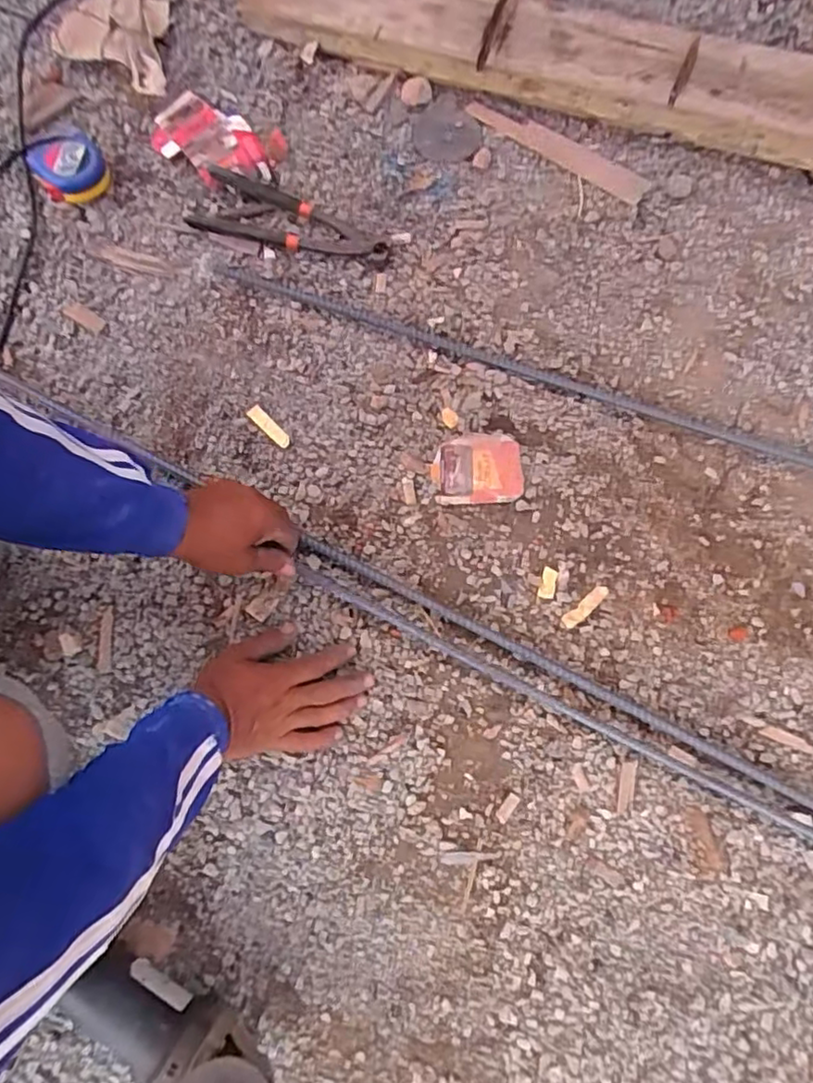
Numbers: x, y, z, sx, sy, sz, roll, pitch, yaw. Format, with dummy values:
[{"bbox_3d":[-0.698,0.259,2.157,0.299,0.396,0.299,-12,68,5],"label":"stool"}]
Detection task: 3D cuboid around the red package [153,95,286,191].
[{"bbox_3d":[-0.215,-0.446,0.710,0.148,0.014,0.086,21,79,5],"label":"red package"}]

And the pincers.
[{"bbox_3d":[-0.125,-0.335,0.673,0.207,0.013,0.071,21,79,5],"label":"pincers"}]

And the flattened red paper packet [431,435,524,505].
[{"bbox_3d":[0.072,-0.073,0.646,0.089,0.009,0.068,-6,78,0],"label":"flattened red paper packet"}]

